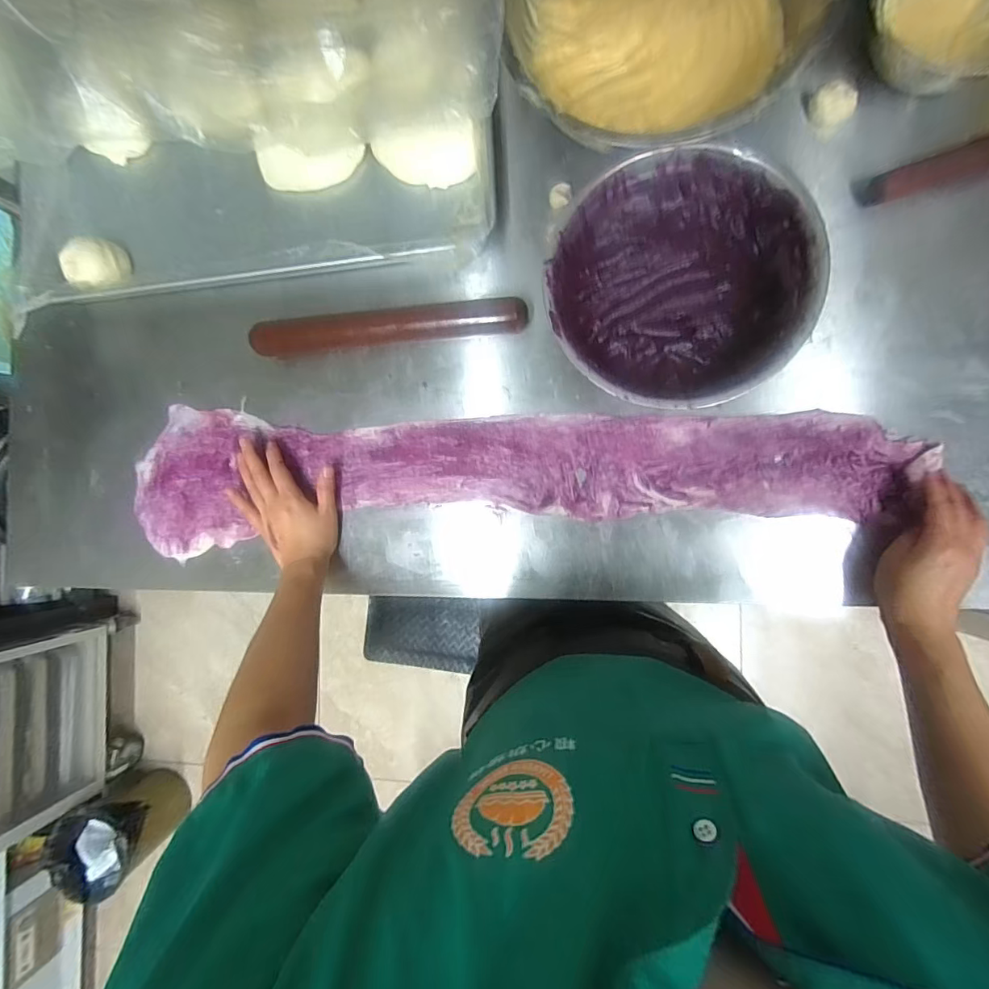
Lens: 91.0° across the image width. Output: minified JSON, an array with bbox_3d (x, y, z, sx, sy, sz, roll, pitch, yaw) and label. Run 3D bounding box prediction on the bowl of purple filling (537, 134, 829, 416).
[{"bbox_3d":[0.182,-0.207,0.493,0.241,0.075,0.239,0,89,9],"label":"bowl of purple filling"}]

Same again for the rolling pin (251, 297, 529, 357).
[{"bbox_3d":[-0.128,-0.189,0.560,0.325,0.041,0.034,-1,89,9],"label":"rolling pin"}]

